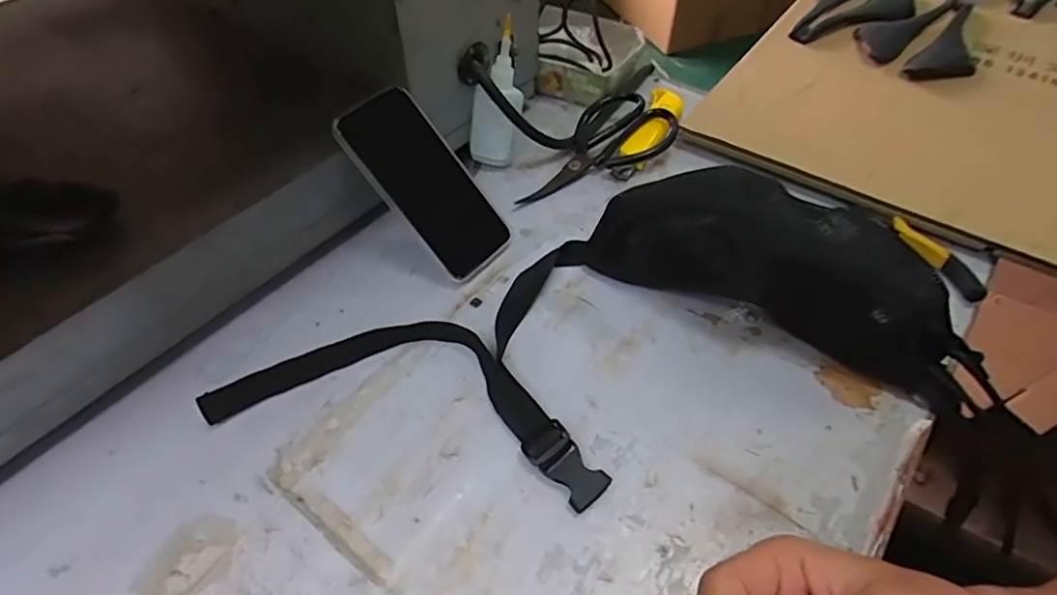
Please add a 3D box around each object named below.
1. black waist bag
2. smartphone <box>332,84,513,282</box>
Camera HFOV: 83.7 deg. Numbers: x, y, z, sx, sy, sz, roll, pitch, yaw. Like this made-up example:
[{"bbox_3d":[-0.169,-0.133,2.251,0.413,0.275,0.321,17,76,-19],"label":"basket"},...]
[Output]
[{"bbox_3d":[0.078,0.009,0.435,0.465,0.072,0.233,-11,51,-8],"label":"black waist bag"},{"bbox_3d":[-0.084,-0.097,0.501,0.164,0.010,0.080,51,54,-12],"label":"smartphone"}]

